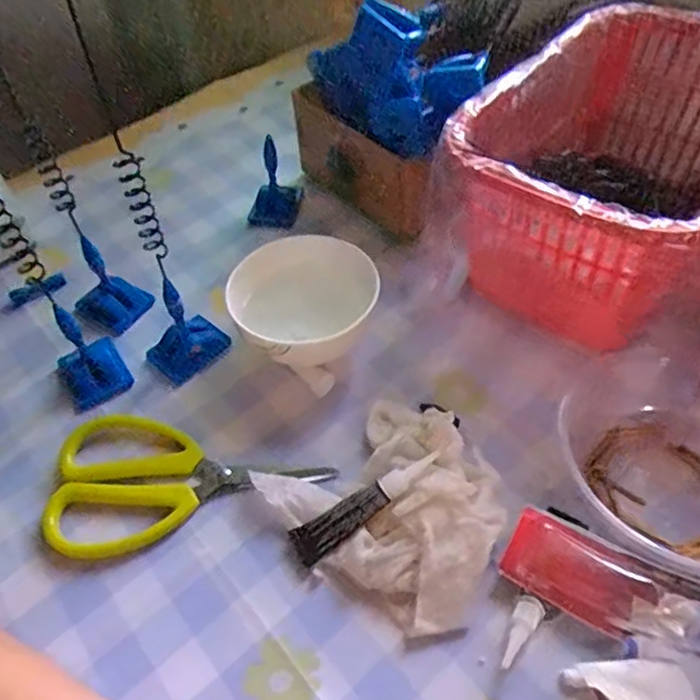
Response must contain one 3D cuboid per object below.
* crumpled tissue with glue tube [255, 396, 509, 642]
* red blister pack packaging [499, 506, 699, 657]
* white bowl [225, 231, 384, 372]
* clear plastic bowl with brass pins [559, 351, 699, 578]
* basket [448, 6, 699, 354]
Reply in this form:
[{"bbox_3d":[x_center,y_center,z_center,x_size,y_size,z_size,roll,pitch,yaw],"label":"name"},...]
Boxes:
[{"bbox_3d":[0.026,0.073,0.307,0.093,0.026,0.112,-38,57,-24],"label":"crumpled tissue with glue tube"},{"bbox_3d":[0.128,0.110,0.273,0.114,0.015,0.040,22,55,21],"label":"red blister pack packaging"},{"bbox_3d":[-0.026,-0.025,0.371,0.077,0.055,0.075,-2,50,3],"label":"white bowl"},{"bbox_3d":[0.167,0.046,0.309,0.105,0.038,0.110,-10,50,-4],"label":"clear plastic bowl with brass pins"},{"bbox_3d":[0.170,-0.108,0.387,0.147,0.111,0.222,33,60,27],"label":"basket"}]

